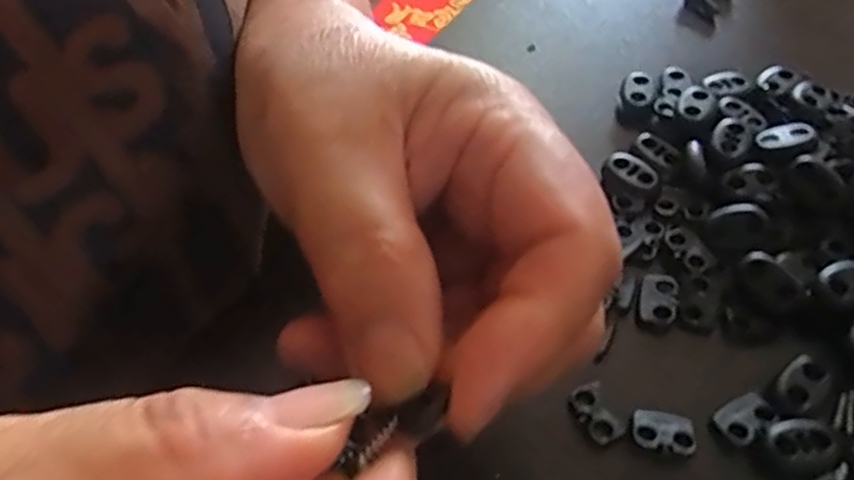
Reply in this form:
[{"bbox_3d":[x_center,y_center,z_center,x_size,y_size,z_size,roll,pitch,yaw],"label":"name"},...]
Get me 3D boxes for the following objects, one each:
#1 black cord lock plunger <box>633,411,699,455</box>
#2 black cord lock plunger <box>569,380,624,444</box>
[{"bbox_3d":[0.068,0.054,0.205,0.017,0.004,0.012,10,54,8],"label":"black cord lock plunger"},{"bbox_3d":[0.049,0.051,0.210,0.011,0.005,0.018,-16,55,-11],"label":"black cord lock plunger"}]

